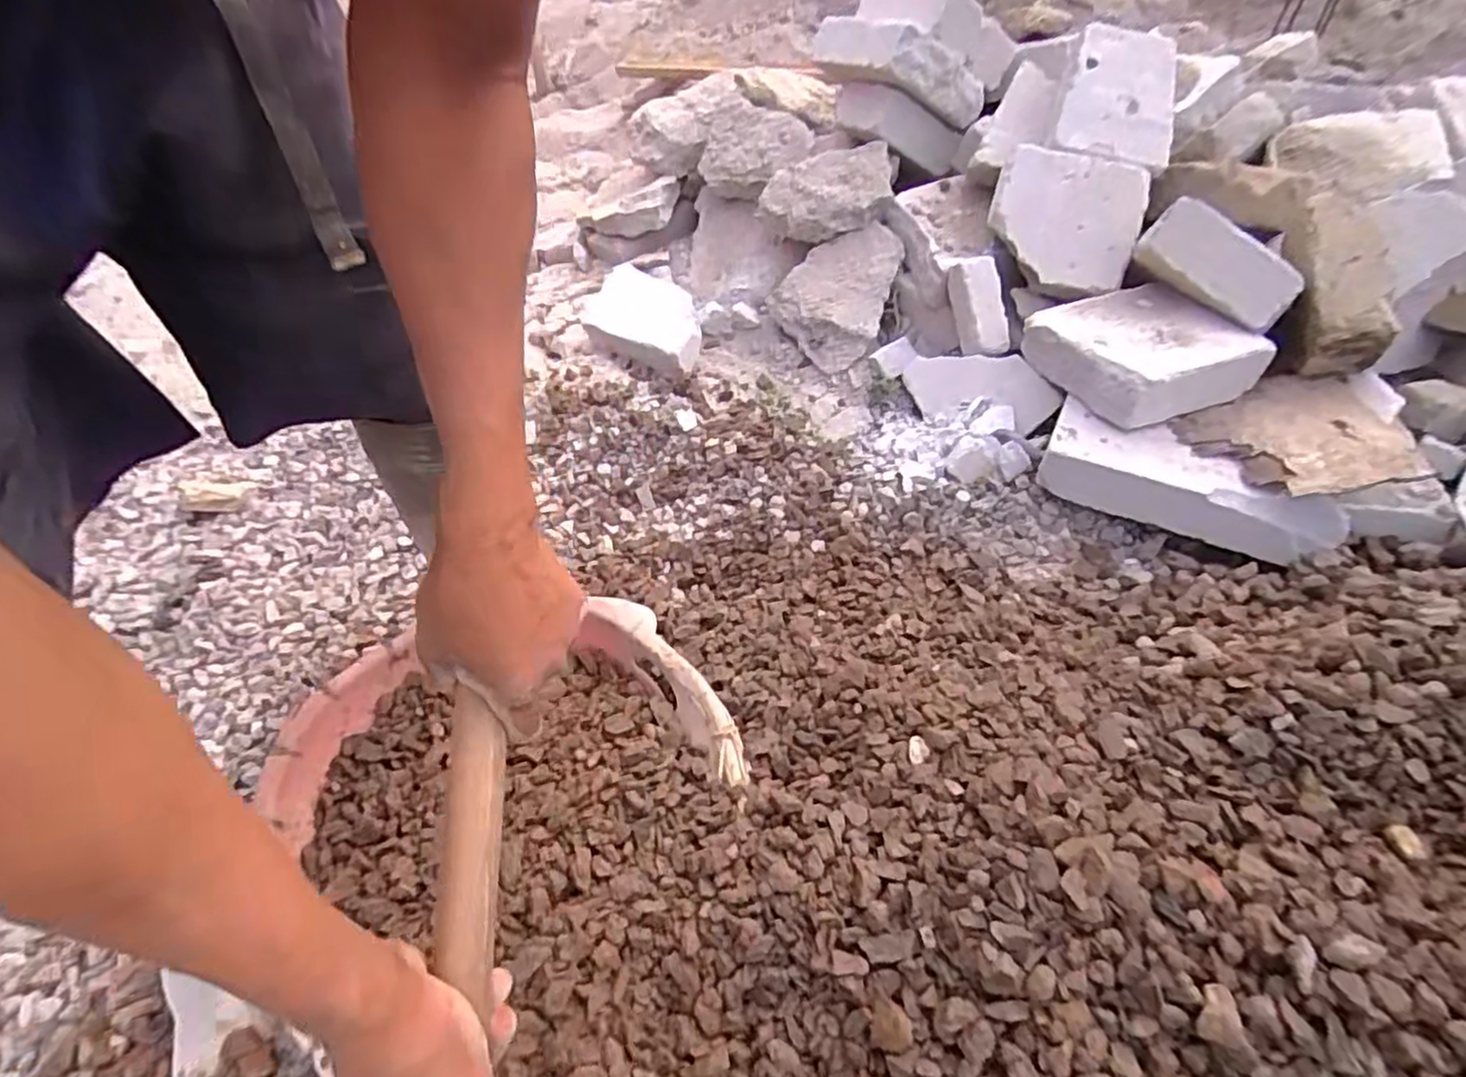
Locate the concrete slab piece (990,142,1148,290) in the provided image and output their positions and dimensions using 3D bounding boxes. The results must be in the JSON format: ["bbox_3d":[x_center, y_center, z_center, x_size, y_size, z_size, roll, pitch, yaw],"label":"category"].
[{"bbox_3d":[0.470,-0.451,0.975,0.197,0.045,0.177,15,89,8],"label":"concrete slab piece"}]

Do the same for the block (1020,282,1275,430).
[{"bbox_3d":[0.533,-0.247,0.908,0.197,0.085,0.217,-20,52,-13],"label":"block"}]

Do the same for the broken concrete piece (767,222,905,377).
[{"bbox_3d":[0.183,-0.387,1.106,0.205,0.132,0.162,-22,52,-15],"label":"broken concrete piece"}]

